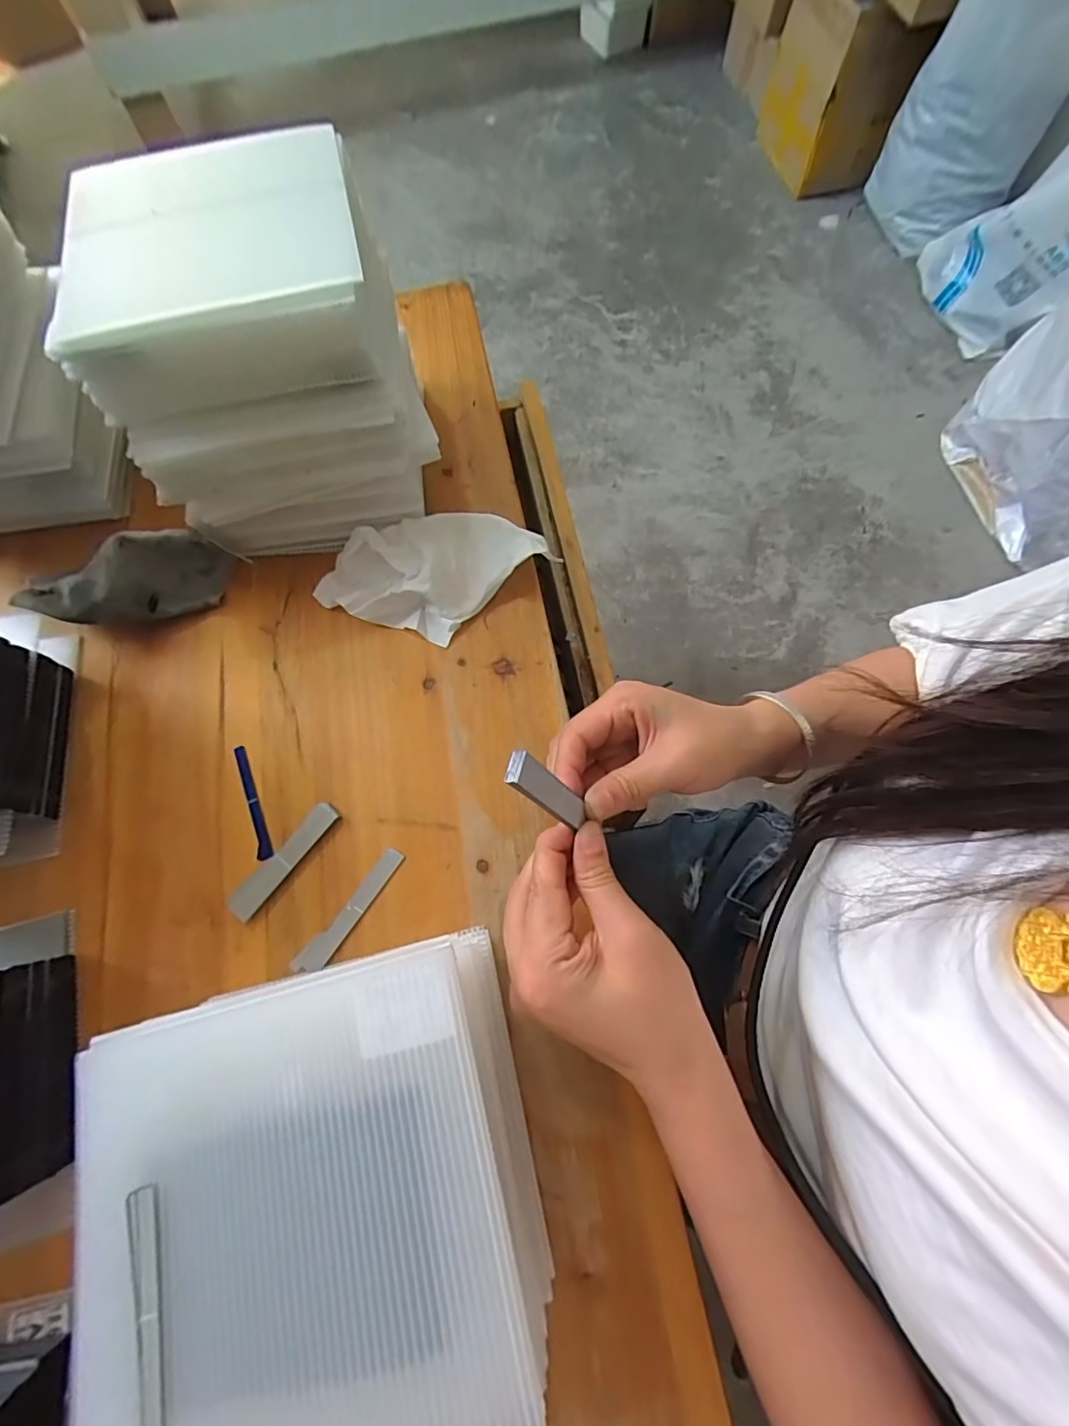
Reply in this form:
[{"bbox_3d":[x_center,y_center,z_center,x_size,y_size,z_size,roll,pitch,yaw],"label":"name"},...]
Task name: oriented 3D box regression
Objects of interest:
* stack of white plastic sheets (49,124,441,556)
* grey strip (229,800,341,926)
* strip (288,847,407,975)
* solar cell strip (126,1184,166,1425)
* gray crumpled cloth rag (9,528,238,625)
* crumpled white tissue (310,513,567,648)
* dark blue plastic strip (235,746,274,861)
[{"bbox_3d":[-0.172,-0.231,0.378,0.182,0.155,0.189,-14,71,-4],"label":"stack of white plastic sheets"},{"bbox_3d":[-0.154,0.089,0.345,0.019,0.005,0.080,37,75,12],"label":"grey strip"},{"bbox_3d":[-0.109,0.118,0.334,0.016,0.004,0.084,37,75,12],"label":"strip"},{"bbox_3d":[-0.139,0.216,0.200,0.011,0.004,0.078,-17,71,-5],"label":"solar cell strip"},{"bbox_3d":[-0.282,-0.095,0.386,0.135,0.053,0.047,-22,71,-22],"label":"gray crumpled cloth rag"},{"bbox_3d":[-0.073,-0.105,0.404,0.144,0.026,0.099,17,71,6],"label":"crumpled white tissue"},{"bbox_3d":[-0.185,0.058,0.368,0.009,0.004,0.081,-22,72,-7],"label":"dark blue plastic strip"}]

